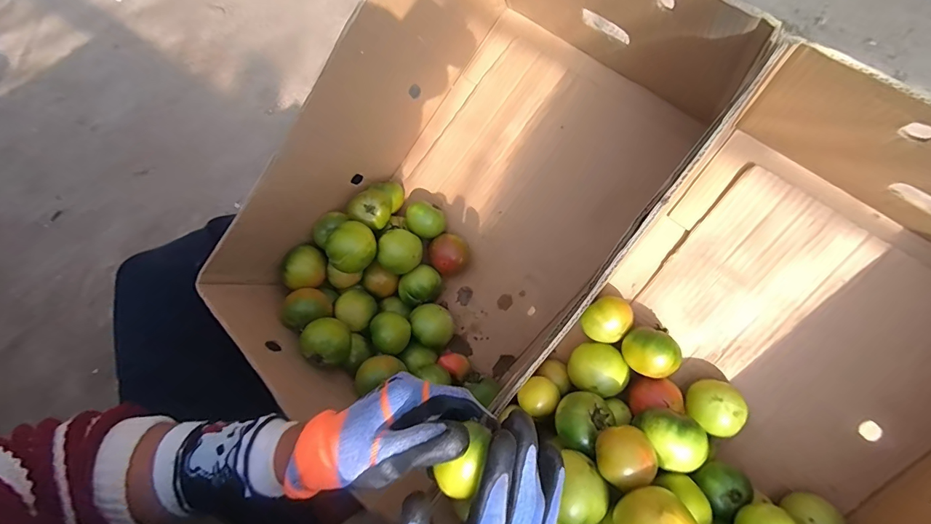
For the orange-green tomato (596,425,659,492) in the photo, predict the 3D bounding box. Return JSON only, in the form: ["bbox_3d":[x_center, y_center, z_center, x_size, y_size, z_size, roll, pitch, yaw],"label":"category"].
[{"bbox_3d":[0.152,0.185,0.407,0.054,0.040,0.052,-13,69,-5],"label":"orange-green tomato"}]

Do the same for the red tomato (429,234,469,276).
[{"bbox_3d":[-0.022,-0.008,0.598,0.053,0.050,0.053,-4,68,-2],"label":"red tomato"}]

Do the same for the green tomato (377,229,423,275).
[{"bbox_3d":[-0.085,-0.015,0.566,0.054,0.047,0.050,0,68,0],"label":"green tomato"}]

